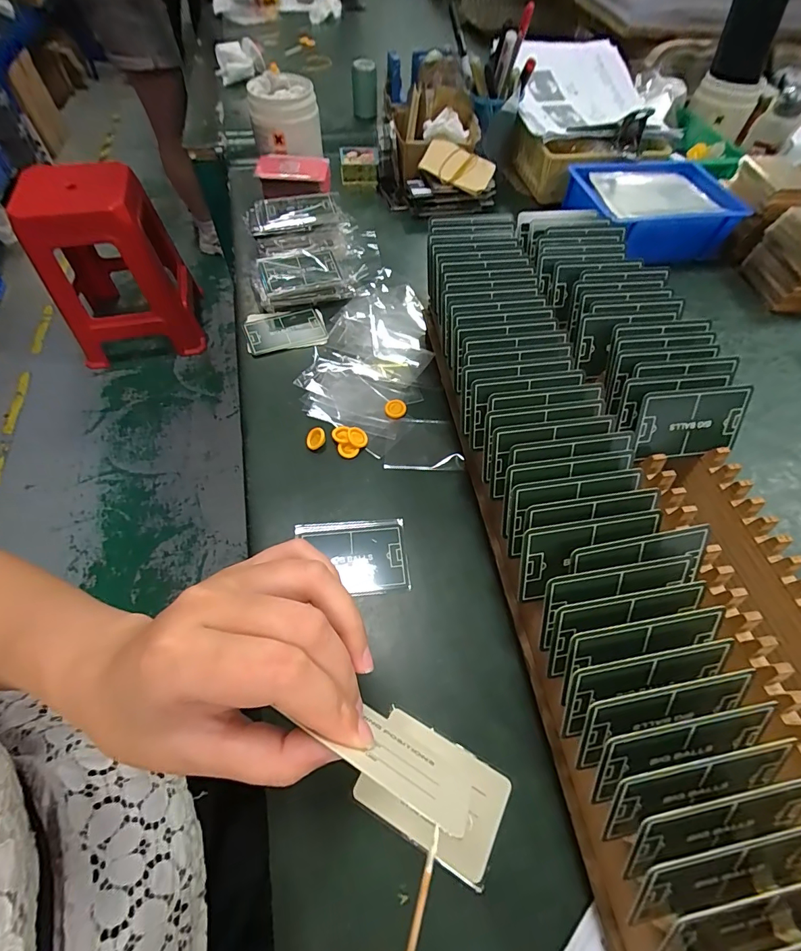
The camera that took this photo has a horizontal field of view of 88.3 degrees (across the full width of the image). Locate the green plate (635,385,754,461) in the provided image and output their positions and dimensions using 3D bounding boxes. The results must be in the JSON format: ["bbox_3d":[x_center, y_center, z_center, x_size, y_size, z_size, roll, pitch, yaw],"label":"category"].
[{"bbox_3d":[0.208,-0.036,0.293,0.082,0.048,0.010,-5,26,-6],"label":"green plate"}]

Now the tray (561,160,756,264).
[{"bbox_3d":[0.337,-0.362,0.565,0.196,0.058,0.149,-8,59,-7],"label":"tray"}]

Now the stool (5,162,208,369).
[{"bbox_3d":[-0.979,-0.756,1.463,0.402,0.510,0.481,-10,59,-8],"label":"stool"}]

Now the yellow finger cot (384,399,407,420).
[{"bbox_3d":[-0.005,-0.066,0.405,0.020,0.007,0.021,1,58,-1],"label":"yellow finger cot"}]

